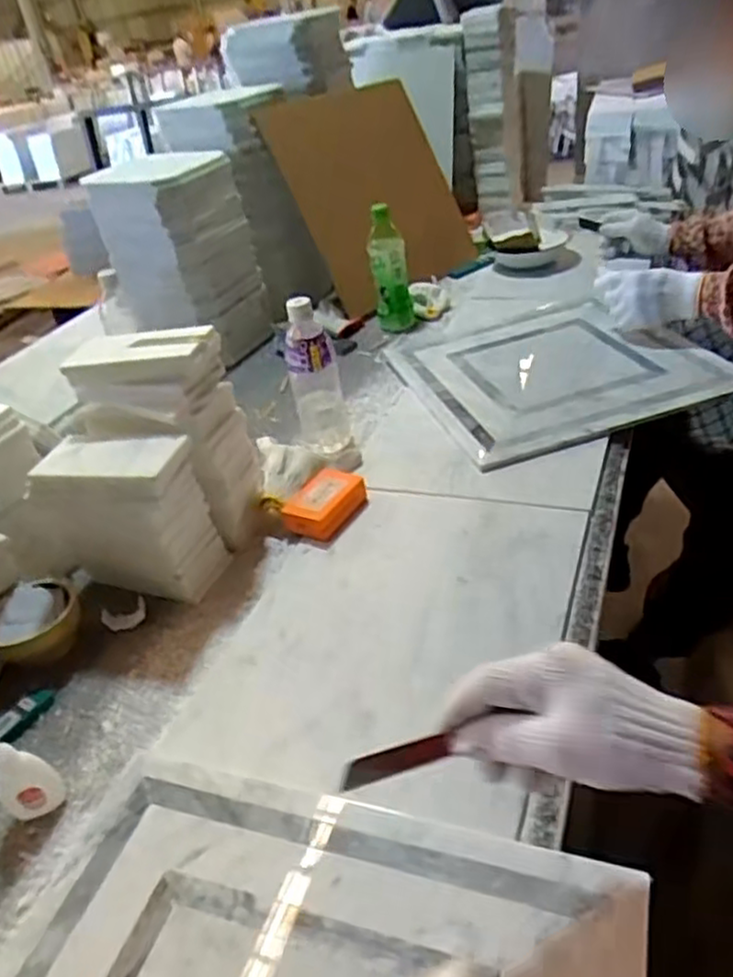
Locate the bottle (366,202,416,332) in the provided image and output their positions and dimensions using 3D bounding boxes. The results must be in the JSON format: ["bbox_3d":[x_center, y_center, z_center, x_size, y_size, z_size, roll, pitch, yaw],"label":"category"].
[{"bbox_3d":[0.042,-0.385,1.260,0.072,0.192,0.054,-9,35,3],"label":"bottle"}]

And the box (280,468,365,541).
[{"bbox_3d":[-0.047,0.014,0.848,0.067,0.032,0.093,17,41,32],"label":"box"}]

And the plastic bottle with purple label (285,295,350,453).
[{"bbox_3d":[-0.069,-0.156,0.960,0.069,0.194,0.072,-9,34,-2],"label":"plastic bottle with purple label"}]

